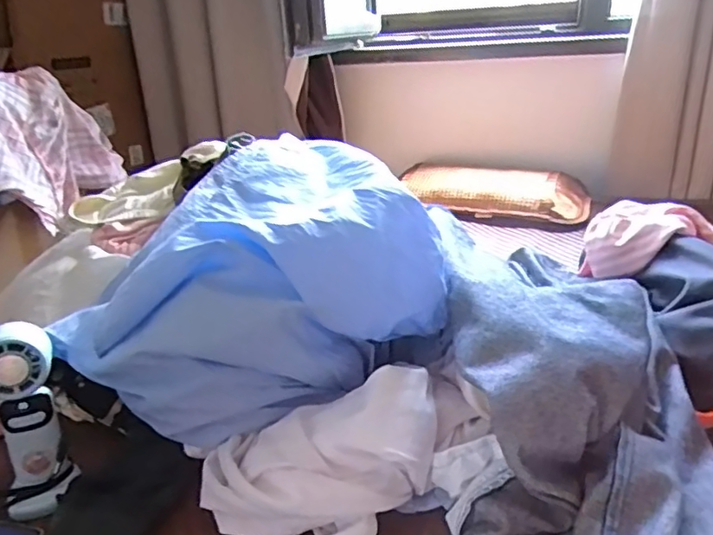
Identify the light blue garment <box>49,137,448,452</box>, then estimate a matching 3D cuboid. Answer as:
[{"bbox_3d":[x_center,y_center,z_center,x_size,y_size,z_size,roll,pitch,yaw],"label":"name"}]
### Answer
[{"bbox_3d":[-0.125,0.011,0.622,0.364,0.201,0.268,-11,24,-17],"label":"light blue garment"}]

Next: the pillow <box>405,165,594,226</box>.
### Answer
[{"bbox_3d":[0.287,-0.163,1.245,0.387,0.078,0.154,5,24,19],"label":"pillow"}]

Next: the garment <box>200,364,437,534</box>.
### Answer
[{"bbox_3d":[-0.035,0.160,0.498,0.208,0.103,0.104,-4,23,-2],"label":"garment"}]

